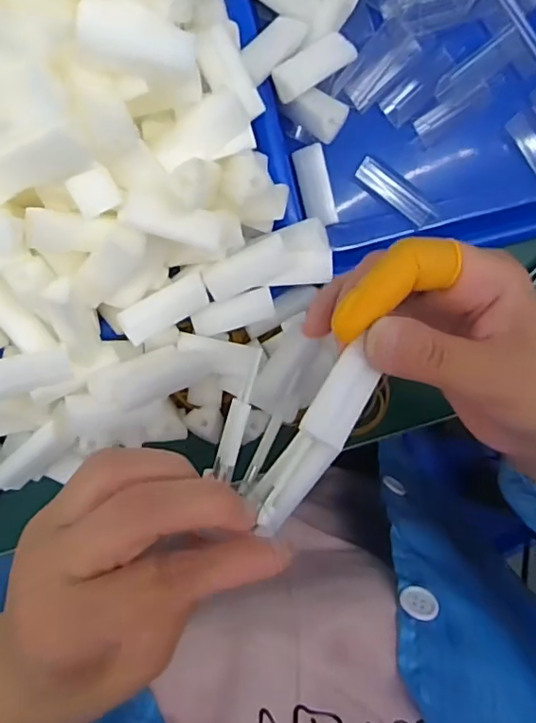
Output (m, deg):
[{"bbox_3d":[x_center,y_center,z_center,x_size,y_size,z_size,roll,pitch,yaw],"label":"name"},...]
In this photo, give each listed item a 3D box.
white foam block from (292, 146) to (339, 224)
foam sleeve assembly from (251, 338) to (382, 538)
[{"bbox_3d":[0.027,-0.102,0.326,0.016,0.018,0.046,-14,97,-6],"label":"white foam block"},{"bbox_3d":[0.019,0.030,0.212,0.019,0.009,0.074,30,95,-9],"label":"foam sleeve assembly"}]

